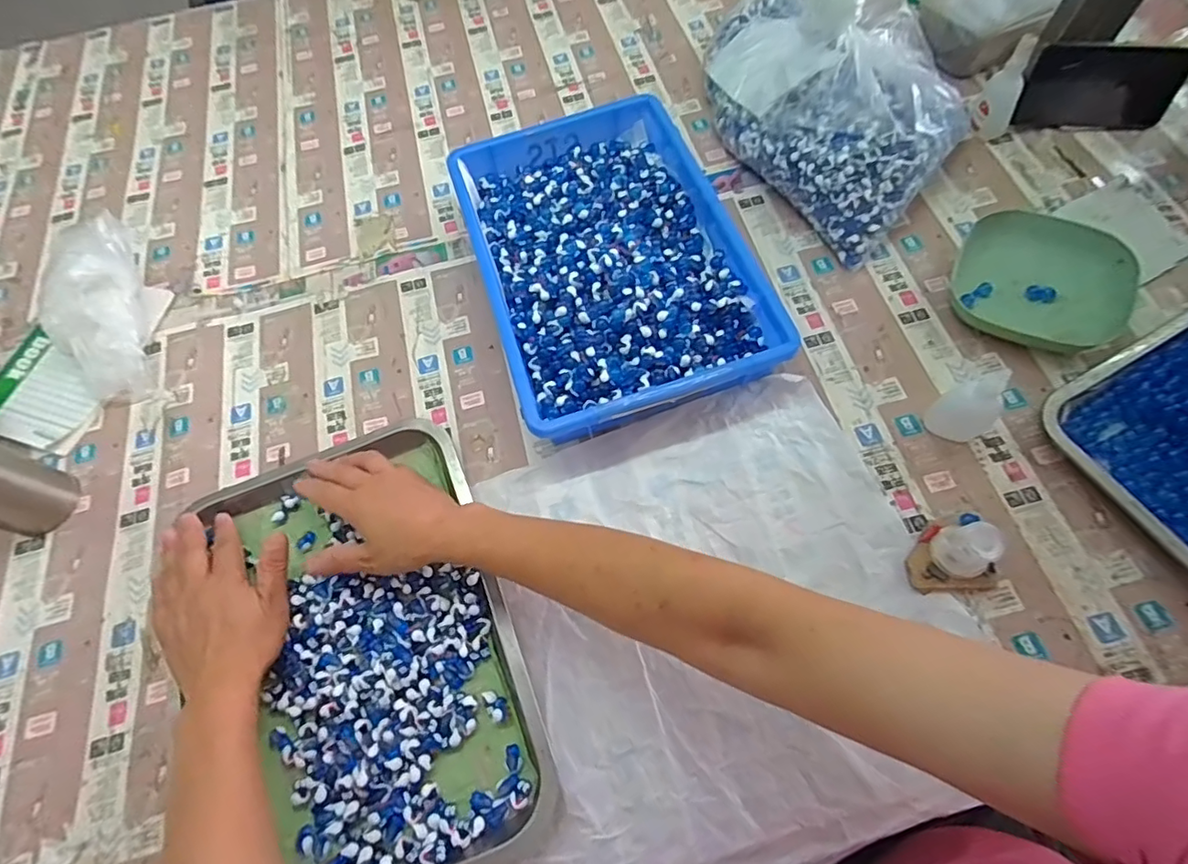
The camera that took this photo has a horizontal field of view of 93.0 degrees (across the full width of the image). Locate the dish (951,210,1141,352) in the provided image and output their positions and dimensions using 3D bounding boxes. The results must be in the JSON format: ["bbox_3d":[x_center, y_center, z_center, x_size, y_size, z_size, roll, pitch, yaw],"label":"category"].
[{"bbox_3d":[0.424,-0.135,0.525,0.146,0.047,0.129,15,66,11],"label":"dish"}]

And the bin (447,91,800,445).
[{"bbox_3d":[0.009,-0.179,0.569,0.239,0.061,0.371,-17,64,-5],"label":"bin"}]

